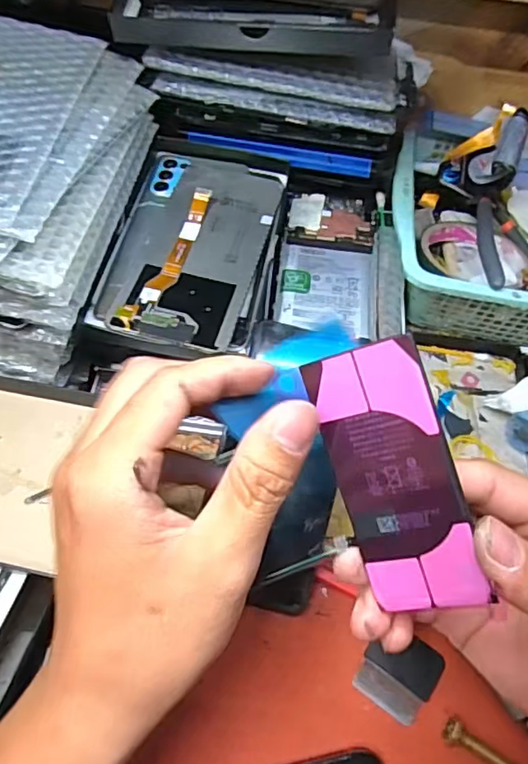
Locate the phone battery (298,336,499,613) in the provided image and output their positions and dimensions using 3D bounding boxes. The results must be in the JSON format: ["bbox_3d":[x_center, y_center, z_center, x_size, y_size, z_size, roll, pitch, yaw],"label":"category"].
[{"bbox_3d":[0.047,0.036,0.205,0.043,0.004,0.097,-15,96,27],"label":"phone battery"}]

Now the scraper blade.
[{"bbox_3d":[0.075,0.159,0.308,0.039,0.004,0.042,32,60,15],"label":"scraper blade"}]

